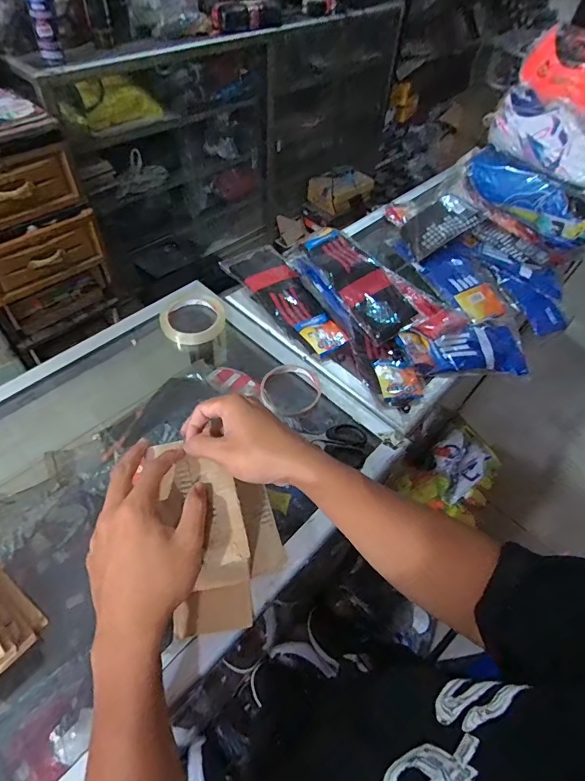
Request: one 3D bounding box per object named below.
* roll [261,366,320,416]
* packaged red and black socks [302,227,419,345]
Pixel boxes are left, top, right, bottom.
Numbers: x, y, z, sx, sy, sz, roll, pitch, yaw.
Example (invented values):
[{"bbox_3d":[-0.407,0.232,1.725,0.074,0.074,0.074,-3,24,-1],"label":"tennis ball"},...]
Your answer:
[{"bbox_3d":[-0.002,-0.001,0.599,0.086,0.022,0.074,-14,73,-12],"label":"roll"},{"bbox_3d":[0.109,-0.185,0.707,0.097,0.042,0.227,-25,60,-23],"label":"packaged red and black socks"}]

